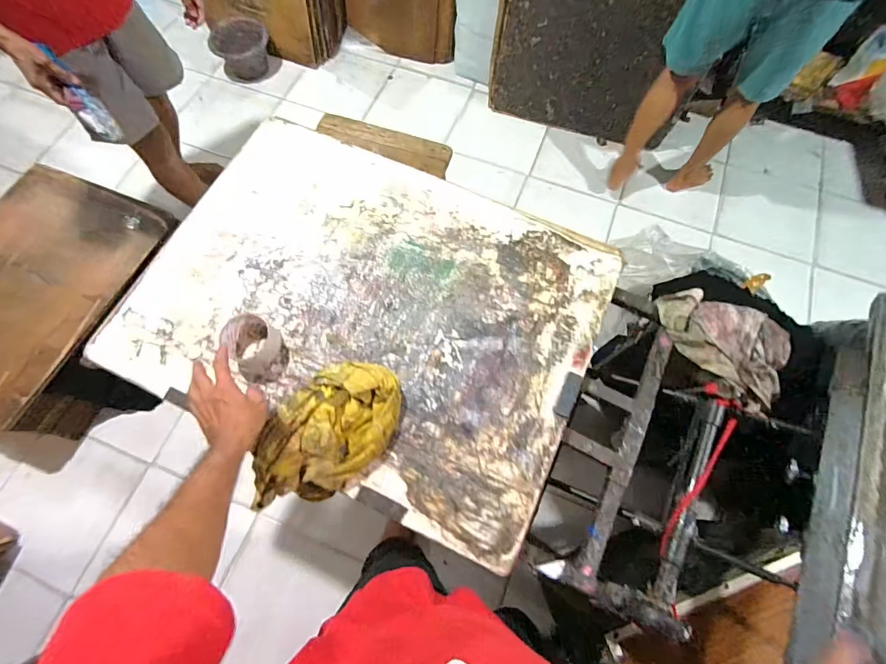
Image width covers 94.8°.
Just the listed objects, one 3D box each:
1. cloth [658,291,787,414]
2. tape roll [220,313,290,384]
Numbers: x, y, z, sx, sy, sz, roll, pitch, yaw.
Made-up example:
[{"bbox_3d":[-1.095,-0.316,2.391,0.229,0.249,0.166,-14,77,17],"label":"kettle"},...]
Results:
[{"bbox_3d":[0.477,0.016,0.689,0.117,0.097,0.243,-26,72,-10],"label":"cloth"},{"bbox_3d":[-0.321,0.026,0.703,0.084,0.044,0.117,-33,73,-12],"label":"tape roll"}]

